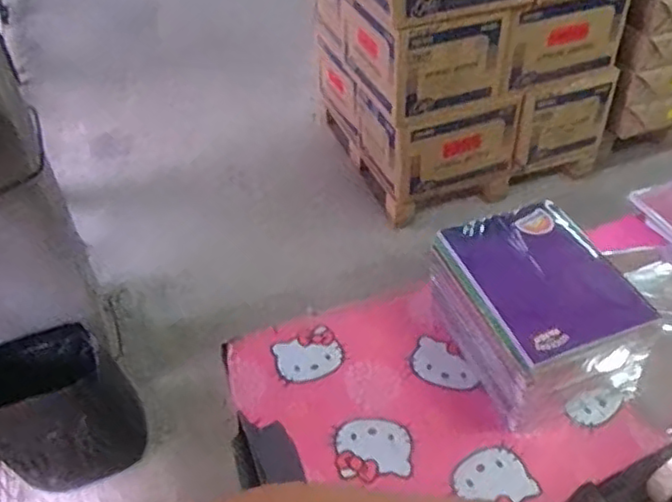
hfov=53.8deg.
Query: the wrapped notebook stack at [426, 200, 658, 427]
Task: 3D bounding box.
[{"bbox_3d":[0.219,0.064,0.737,0.160,0.121,0.205,-16,46,-11],"label":"wrapped notebook stack"}]

